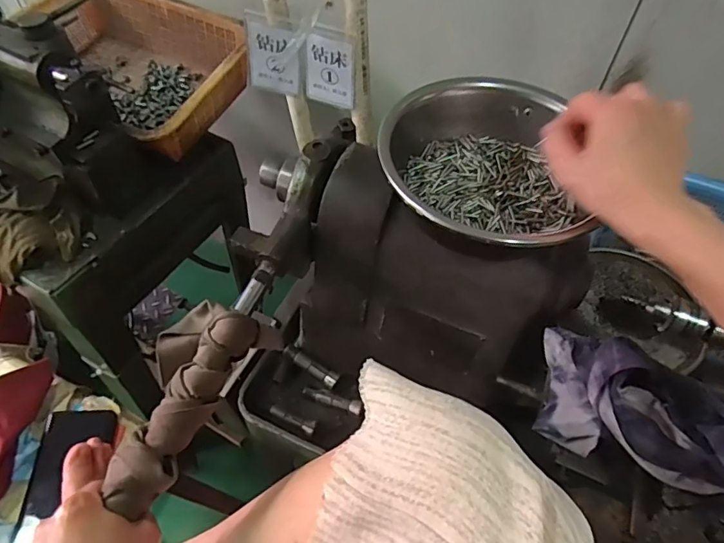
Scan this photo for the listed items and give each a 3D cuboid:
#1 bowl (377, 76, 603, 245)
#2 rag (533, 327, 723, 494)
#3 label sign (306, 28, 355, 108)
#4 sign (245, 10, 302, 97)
[{"bbox_3d":[0.093,-0.078,0.408,0.155,0.056,0.161,1,54,-1],"label":"bowl"},{"bbox_3d":[0.216,0.105,0.388,0.170,0.066,0.086,27,57,17],"label":"rag"},{"bbox_3d":[-0.039,-0.234,0.596,0.063,0.101,0.010,16,57,12],"label":"label sign"},{"bbox_3d":[-0.104,-0.255,0.610,0.061,0.095,0.008,5,48,-1],"label":"sign"}]

